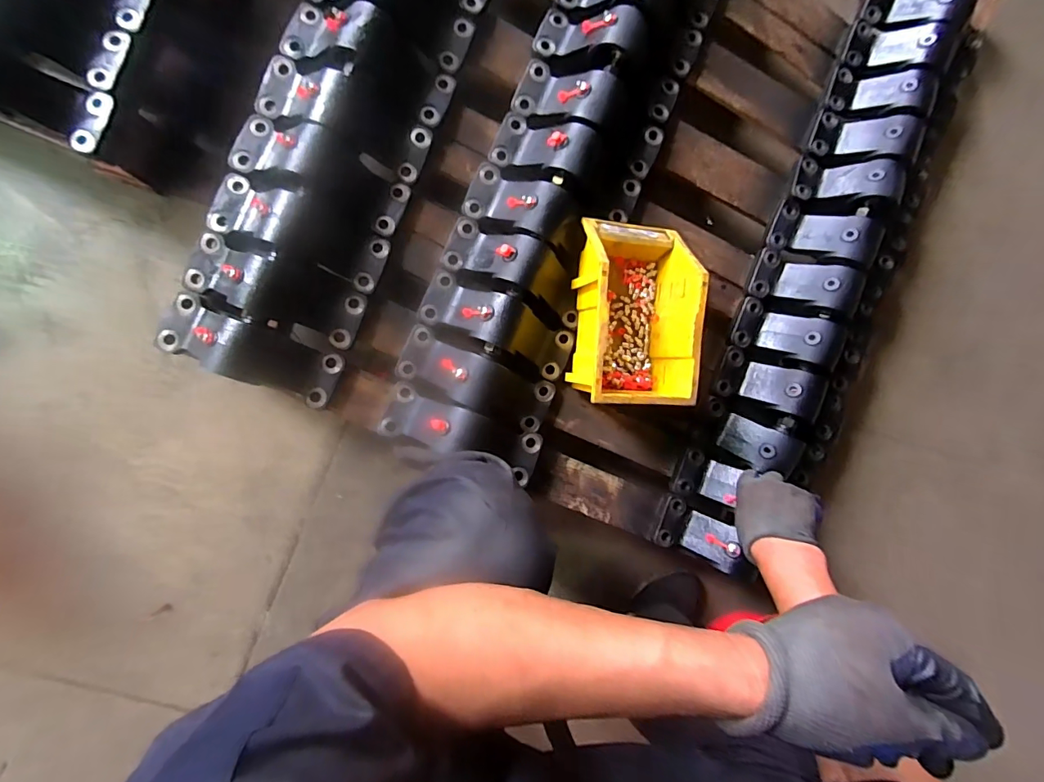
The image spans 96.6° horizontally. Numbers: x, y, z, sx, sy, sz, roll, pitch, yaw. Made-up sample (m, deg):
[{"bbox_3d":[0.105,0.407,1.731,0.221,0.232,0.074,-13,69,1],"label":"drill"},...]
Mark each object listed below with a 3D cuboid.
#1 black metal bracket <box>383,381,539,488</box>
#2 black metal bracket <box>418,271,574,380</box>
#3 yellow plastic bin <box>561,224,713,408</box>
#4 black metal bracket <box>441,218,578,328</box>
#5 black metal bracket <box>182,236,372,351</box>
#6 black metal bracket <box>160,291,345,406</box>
[{"bbox_3d":[-0.081,0.062,0.634,0.222,0.094,0.077,21,89,-8],"label":"black metal bracket"},{"bbox_3d":[-0.031,-0.092,0.649,0.221,0.074,0.085,24,88,-8],"label":"black metal bracket"},{"bbox_3d":[0.158,-0.109,0.648,0.151,0.134,0.243,3,91,-8],"label":"yellow plastic bin"},{"bbox_3d":[-0.006,-0.167,0.650,0.211,0.074,0.086,24,88,-8],"label":"black metal bracket"},{"bbox_3d":[-0.321,-0.132,0.591,0.217,0.067,0.086,19,89,-8],"label":"black metal bracket"},{"bbox_3d":[-0.352,-0.050,0.587,0.223,0.072,0.078,23,88,-8],"label":"black metal bracket"}]

